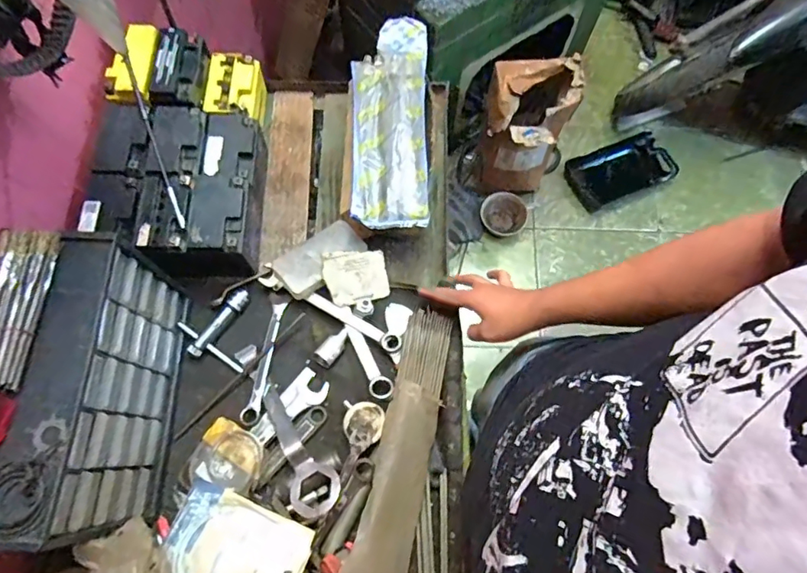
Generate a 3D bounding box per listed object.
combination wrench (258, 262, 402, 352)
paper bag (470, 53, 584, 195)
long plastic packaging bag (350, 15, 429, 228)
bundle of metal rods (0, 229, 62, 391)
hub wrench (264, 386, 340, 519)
[{"bbox_3d":[-0.104,0.031,0.700,0.223,0.018,0.028,28,72,9],"label":"combination wrench"},{"bbox_3d":[0.334,-0.427,1.435,0.225,0.432,0.208,13,70,4],"label":"paper bag"},{"bbox_3d":[-0.021,-0.255,0.752,0.111,0.024,0.351,0,70,-1],"label":"long plastic packaging bag"},{"bbox_3d":[-0.380,0.019,0.481,0.052,0.021,0.156,0,70,-1],"label":"bundle of metal rods"},{"bbox_3d":[-0.144,0.210,0.632,0.059,0.036,0.168,-38,75,-13],"label":"hub wrench"}]

